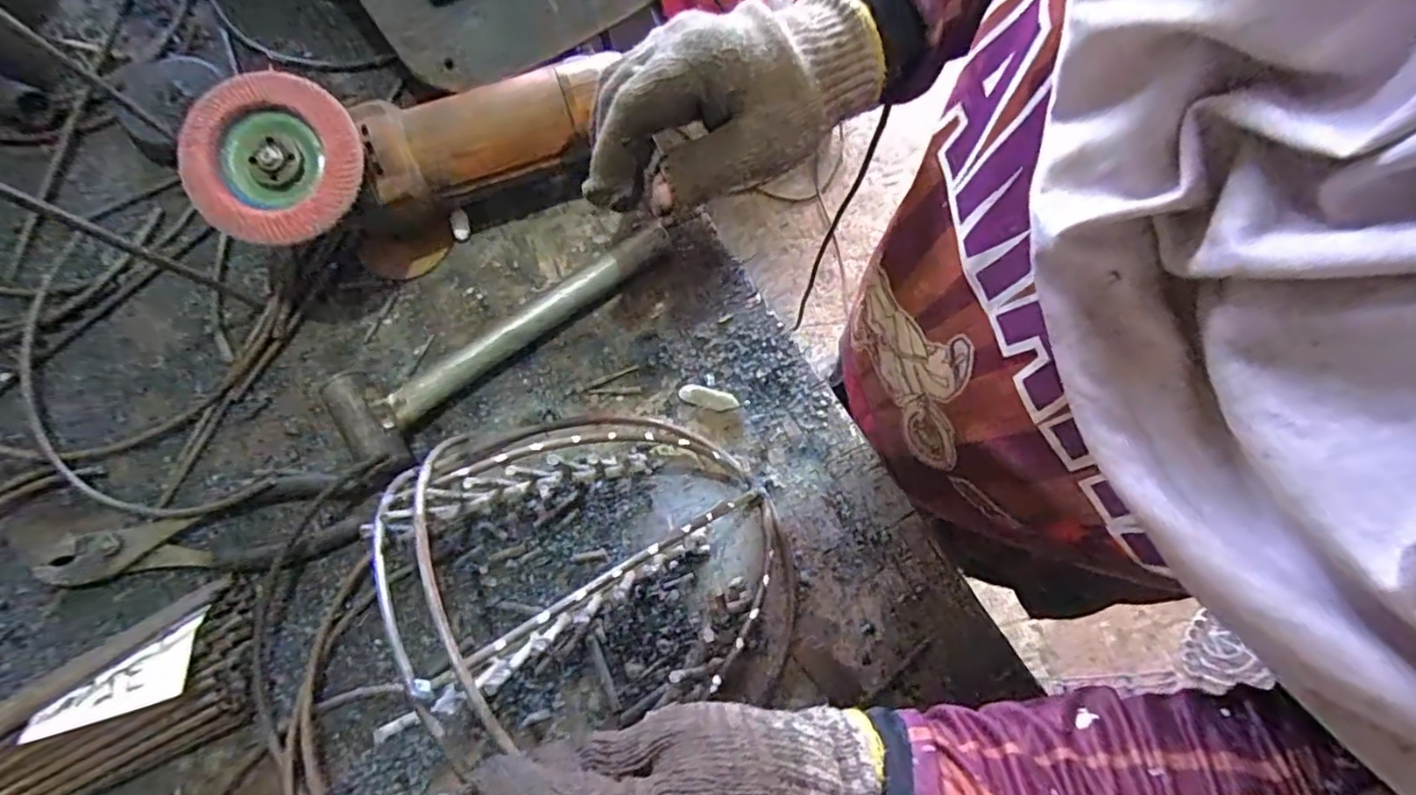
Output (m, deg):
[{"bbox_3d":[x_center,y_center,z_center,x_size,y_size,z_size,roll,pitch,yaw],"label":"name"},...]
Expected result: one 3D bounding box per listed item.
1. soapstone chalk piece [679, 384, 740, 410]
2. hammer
[{"bbox_3d":[0.001,0.000,0.406,0.037,0.005,0.012,14,77,4],"label":"soapstone chalk piece"},{"bbox_3d":[-0.129,-0.042,0.408,0.237,0.021,0.069,-34,79,-7],"label":"hammer"}]

